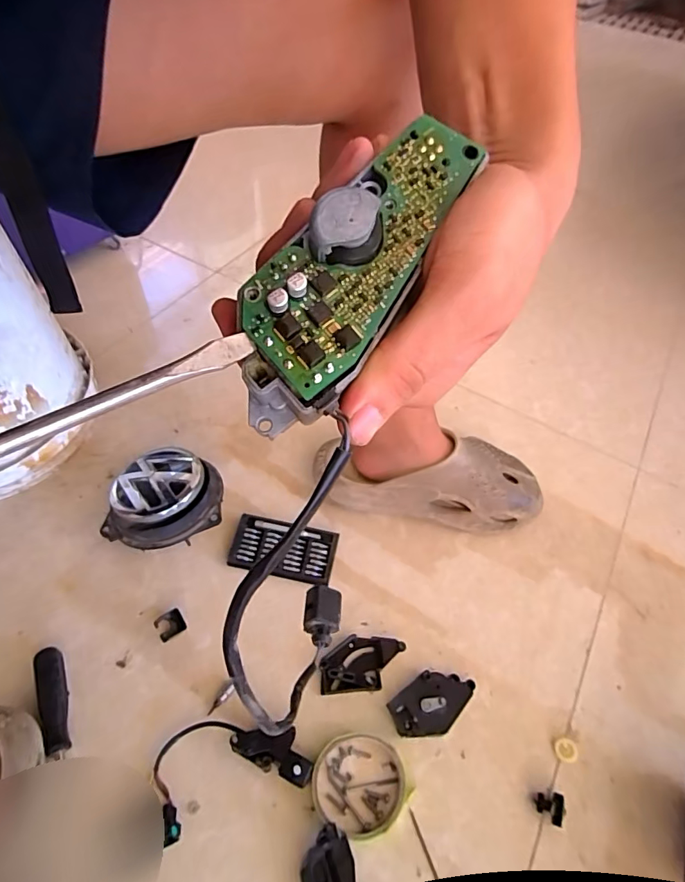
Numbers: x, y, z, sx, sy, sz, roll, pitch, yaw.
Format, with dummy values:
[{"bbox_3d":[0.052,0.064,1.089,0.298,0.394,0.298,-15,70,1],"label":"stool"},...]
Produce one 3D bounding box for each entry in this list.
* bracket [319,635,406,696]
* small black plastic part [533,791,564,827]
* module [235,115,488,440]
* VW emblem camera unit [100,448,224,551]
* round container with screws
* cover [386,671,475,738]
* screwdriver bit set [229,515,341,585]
[{"bbox_3d":[0.021,0.241,0.508,0.090,0.015,0.054,-1,53,-5],"label":"bracket"},{"bbox_3d":[0.193,0.343,0.438,0.022,0.020,0.024,12,53,5],"label":"small black plastic part"},{"bbox_3d":[0.003,-0.056,0.153,0.040,0.029,0.114,31,84,18],"label":"module"},{"bbox_3d":[-0.209,0.073,0.569,0.125,0.075,0.126,2,53,-3],"label":"VW emblem camera unit"},{"bbox_3d":[0.016,0.320,0.439,0.083,0.017,0.078,2,53,-3],"label":"round container with screws"},{"bbox_3d":[0.093,0.269,0.485,0.085,0.020,0.050,-30,61,-24],"label":"cover"},{"bbox_3d":[-0.071,0.132,0.570,0.122,0.021,0.066,12,53,5],"label":"screwdriver bit set"}]

